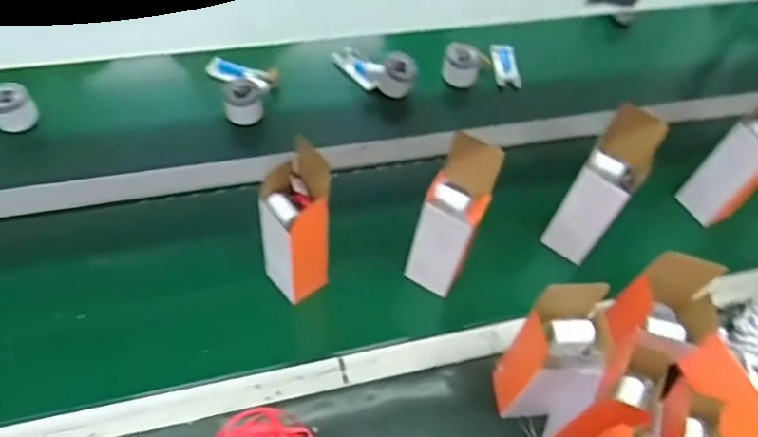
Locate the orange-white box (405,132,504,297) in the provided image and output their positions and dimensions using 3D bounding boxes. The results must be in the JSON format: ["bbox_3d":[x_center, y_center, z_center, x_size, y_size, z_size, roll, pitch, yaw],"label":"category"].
[{"bbox_3d":[0.087,0.010,0.723,0.070,0.241,0.072,23,55,10],"label":"orange-white box"}]

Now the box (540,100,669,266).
[{"bbox_3d":[0.298,-0.038,0.775,0.070,0.224,0.070,31,57,16],"label":"box"}]

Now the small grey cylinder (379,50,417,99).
[{"bbox_3d":[0.033,-0.247,1.007,0.060,0.058,0.054,13,54,4],"label":"small grey cylinder"}]

